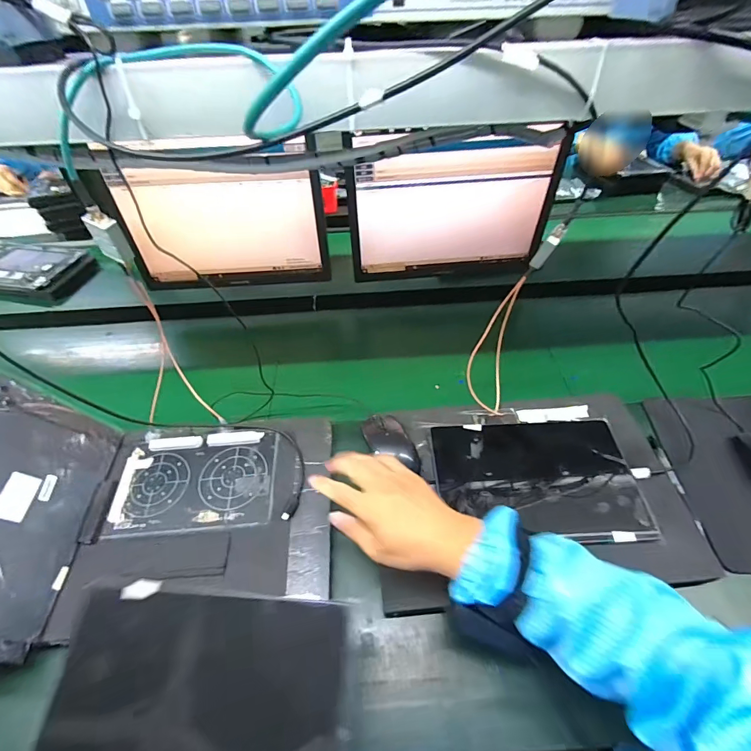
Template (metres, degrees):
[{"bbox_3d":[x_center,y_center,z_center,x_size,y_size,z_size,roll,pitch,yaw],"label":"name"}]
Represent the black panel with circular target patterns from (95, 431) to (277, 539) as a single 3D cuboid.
[{"bbox_3d":[-0.245,0.133,0.543,0.216,0.009,0.151,-4,48,-2],"label":"black panel with circular target patterns"}]

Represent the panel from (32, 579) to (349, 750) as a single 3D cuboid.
[{"bbox_3d":[-0.148,0.265,0.314,0.250,0.013,0.163,-1,65,12],"label":"panel"}]

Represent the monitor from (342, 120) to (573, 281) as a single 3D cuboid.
[{"bbox_3d":[0.135,-0.309,0.734,0.364,0.260,0.055,-3,48,-1],"label":"monitor"}]

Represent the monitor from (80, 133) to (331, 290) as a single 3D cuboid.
[{"bbox_3d":[-0.274,-0.275,0.713,0.363,0.254,0.036,-4,48,-1],"label":"monitor"}]

